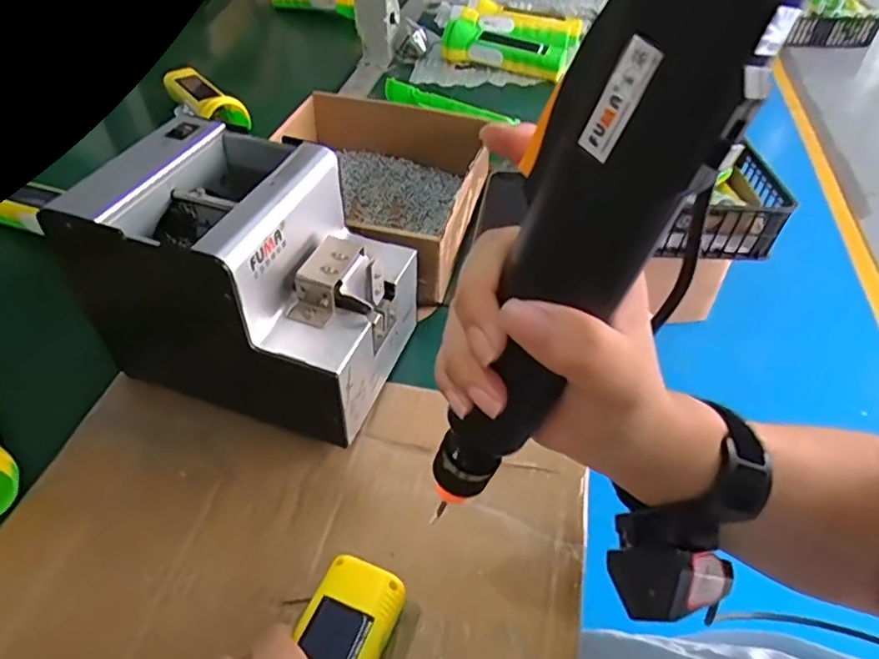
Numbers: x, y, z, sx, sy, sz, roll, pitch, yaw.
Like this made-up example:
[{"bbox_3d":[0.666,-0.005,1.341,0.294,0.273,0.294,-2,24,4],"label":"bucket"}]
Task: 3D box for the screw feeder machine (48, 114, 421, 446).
[{"bbox_3d":[-0.120,-0.034,0.401,0.177,0.147,0.124,15,48,13],"label":"screw feeder machine"}]

